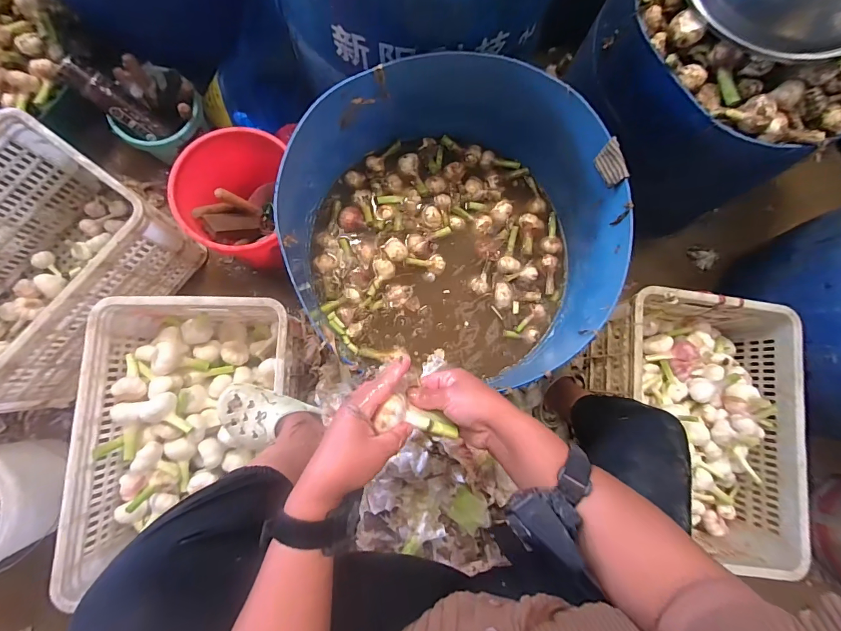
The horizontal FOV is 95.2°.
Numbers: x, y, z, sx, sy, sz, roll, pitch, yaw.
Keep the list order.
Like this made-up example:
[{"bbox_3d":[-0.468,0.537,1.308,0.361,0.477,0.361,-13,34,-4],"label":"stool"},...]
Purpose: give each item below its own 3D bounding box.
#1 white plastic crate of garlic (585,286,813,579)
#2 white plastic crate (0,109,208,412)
[{"bbox_3d":[0.596,0.235,0.867,0.352,0.212,0.546,8,81,-4],"label":"white plastic crate of garlic"},{"bbox_3d":[-0.838,-0.089,0.845,0.368,0.284,0.519,37,80,1],"label":"white plastic crate"}]

